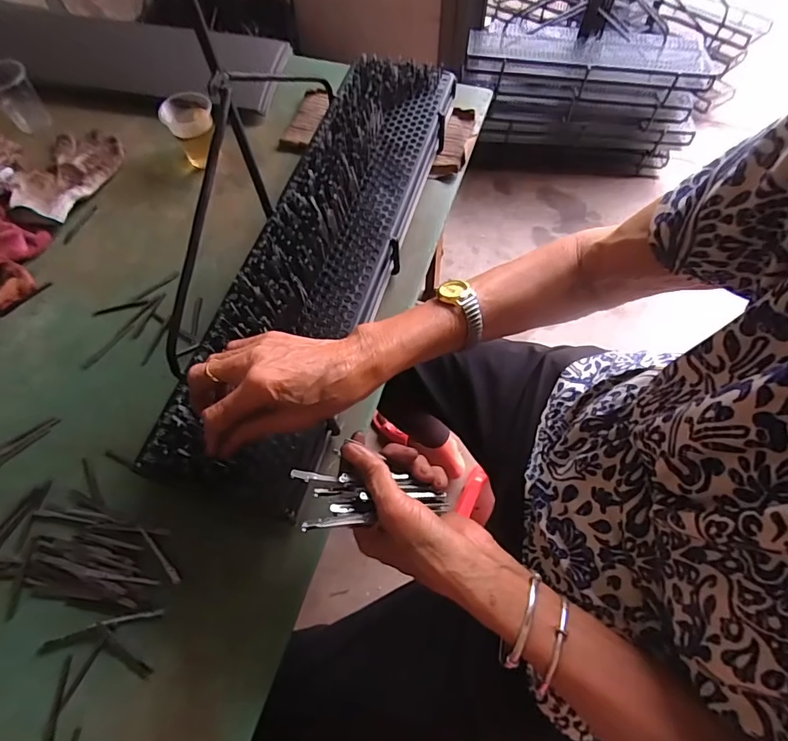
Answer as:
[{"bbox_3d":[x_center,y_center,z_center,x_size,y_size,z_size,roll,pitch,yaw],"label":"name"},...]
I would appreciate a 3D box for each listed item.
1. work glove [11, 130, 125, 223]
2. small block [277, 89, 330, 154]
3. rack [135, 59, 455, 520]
[{"bbox_3d":[-0.449,-0.273,0.637,0.108,0.023,0.162,8,63,6],"label":"work glove"},{"bbox_3d":[-0.132,-0.374,0.693,0.043,0.015,0.139,8,63,6],"label":"small block"},{"bbox_3d":[-0.068,-0.151,0.513,0.138,0.037,0.589,14,65,9],"label":"rack"}]

